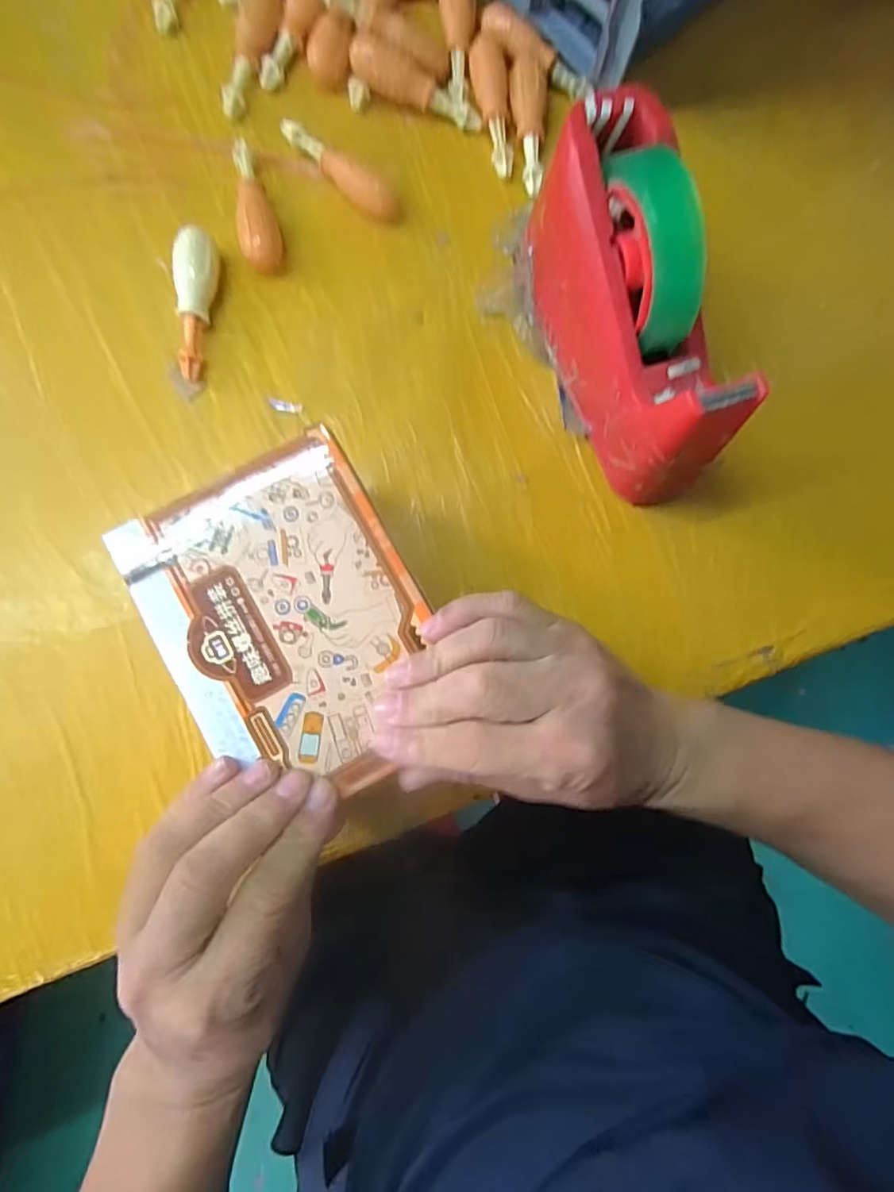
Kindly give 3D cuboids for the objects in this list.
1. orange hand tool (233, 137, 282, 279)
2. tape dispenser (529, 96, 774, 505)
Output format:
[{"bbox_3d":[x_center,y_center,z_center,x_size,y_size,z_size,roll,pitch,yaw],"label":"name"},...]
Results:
[{"bbox_3d":[-0.131,-0.265,0.384,0.026,0.024,0.099,-17,83,-5],"label":"orange hand tool"},{"bbox_3d":[0.108,-0.163,0.336,0.064,0.121,0.194,-17,83,-5],"label":"tape dispenser"}]

